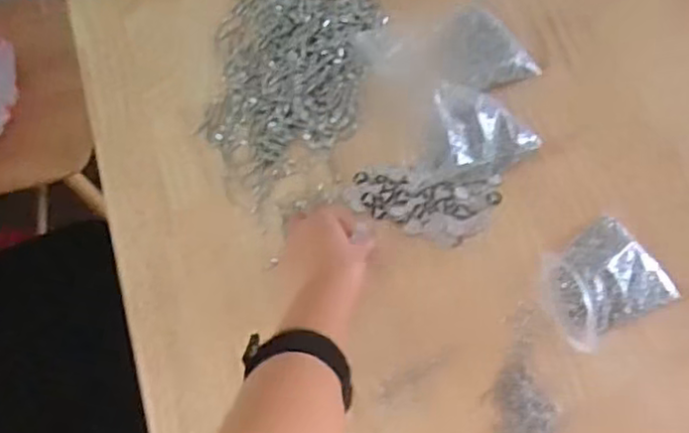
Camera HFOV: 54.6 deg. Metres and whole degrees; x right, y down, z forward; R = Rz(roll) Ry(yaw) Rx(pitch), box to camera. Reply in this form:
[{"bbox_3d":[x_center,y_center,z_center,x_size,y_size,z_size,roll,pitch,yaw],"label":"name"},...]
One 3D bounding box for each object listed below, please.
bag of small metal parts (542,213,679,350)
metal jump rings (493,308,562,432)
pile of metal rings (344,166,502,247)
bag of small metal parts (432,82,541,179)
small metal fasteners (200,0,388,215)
[{"bbox_3d":[0.212,0.051,0.551,0.103,0.033,0.084,-29,65,-10],"label":"bag of small metal parts"},{"bbox_3d":[0.145,0.131,0.534,0.048,0.008,0.112,3,63,5],"label":"metal jump rings"},{"bbox_3d":[0.072,-0.011,0.605,0.135,0.013,0.069,3,63,5],"label":"pile of metal rings"},{"bbox_3d":[0.124,-0.077,0.600,0.105,0.087,0.063,-27,65,-10],"label":"bag of small metal parts"},{"bbox_3d":[-0.061,-0.133,0.671,0.157,0.026,0.258,11,64,9],"label":"small metal fasteners"}]

